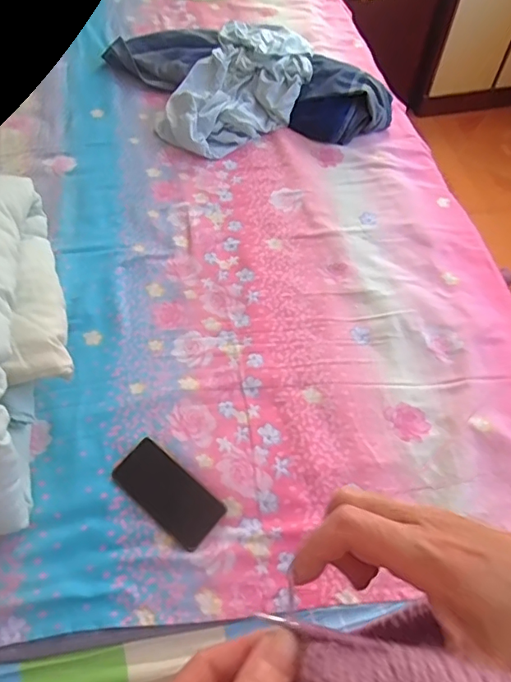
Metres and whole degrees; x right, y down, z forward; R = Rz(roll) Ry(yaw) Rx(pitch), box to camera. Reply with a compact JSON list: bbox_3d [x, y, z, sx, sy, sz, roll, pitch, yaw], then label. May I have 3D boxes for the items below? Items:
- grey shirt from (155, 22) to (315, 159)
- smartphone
[{"bbox_3d":[-0.036,-0.585,1.208,0.267,0.103,0.395,26,61,15],"label":"grey shirt"},{"bbox_3d":[-0.125,0.216,0.745,0.160,0.004,0.077,39,71,14],"label":"smartphone"}]

